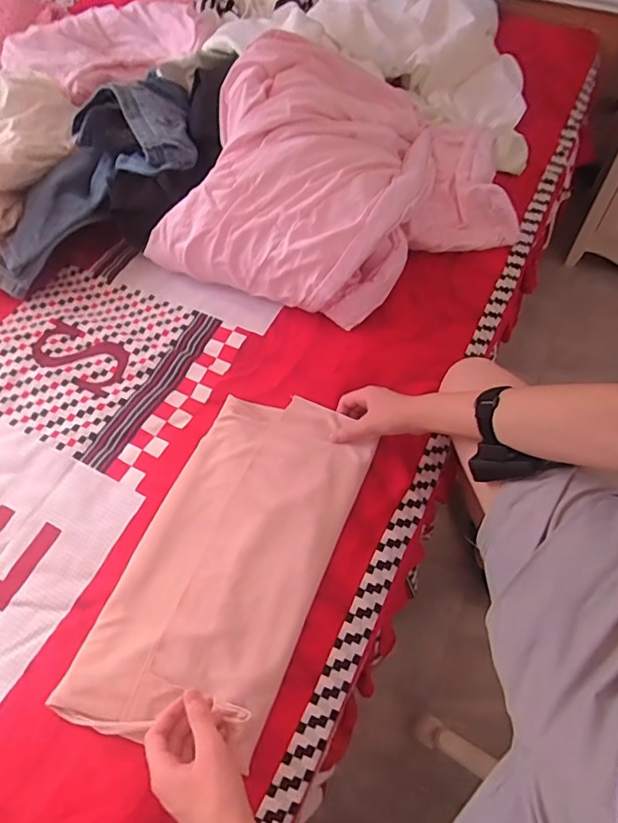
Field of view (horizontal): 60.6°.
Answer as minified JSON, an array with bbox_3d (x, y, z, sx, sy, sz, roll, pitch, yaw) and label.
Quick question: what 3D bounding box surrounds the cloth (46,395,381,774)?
[{"bbox_3d":[-0.089,0.163,0.639,0.219,0.035,0.429,20,63,12],"label":"cloth"}]

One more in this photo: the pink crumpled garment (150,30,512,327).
[{"bbox_3d":[0.069,-0.396,0.848,0.539,0.202,0.483,17,61,12],"label":"pink crumpled garment"}]

